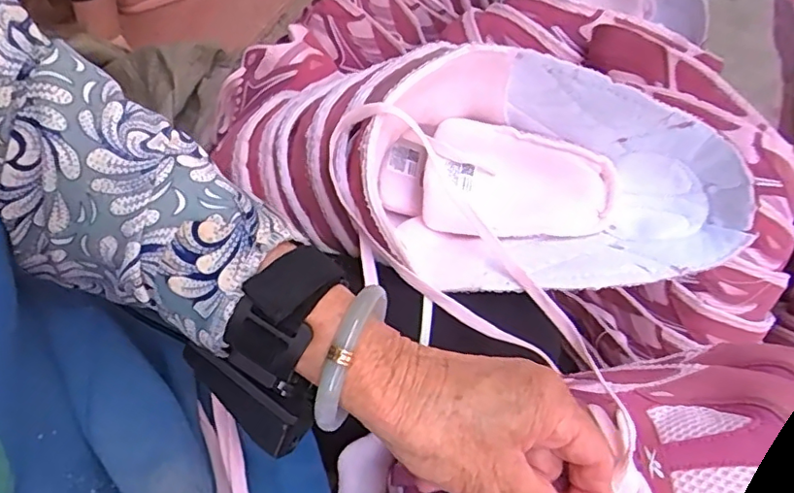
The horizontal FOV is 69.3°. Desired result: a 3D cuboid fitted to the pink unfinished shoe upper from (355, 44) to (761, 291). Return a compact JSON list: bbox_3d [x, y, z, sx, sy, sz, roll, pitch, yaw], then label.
[{"bbox_3d":[0.102,-0.043,0.366,0.241,0.093,0.133,2,52,5],"label":"pink unfinished shoe upper"}]

